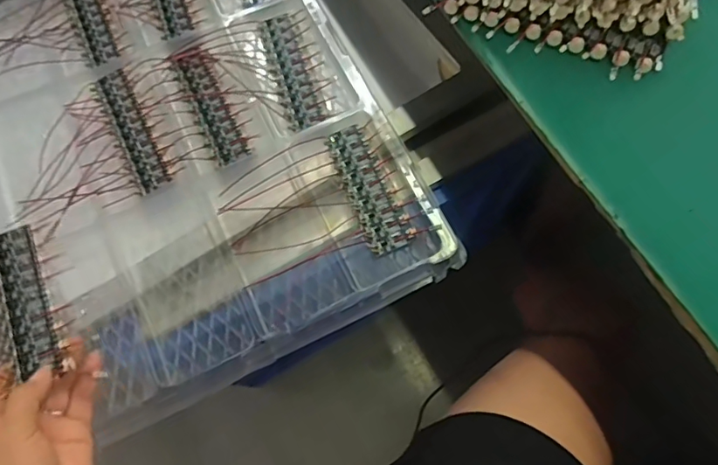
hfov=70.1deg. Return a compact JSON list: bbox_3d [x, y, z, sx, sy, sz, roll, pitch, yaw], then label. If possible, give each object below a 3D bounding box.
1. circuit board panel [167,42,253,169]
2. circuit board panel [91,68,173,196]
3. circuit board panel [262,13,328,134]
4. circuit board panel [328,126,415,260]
[{"bbox_3d":[-0.163,-0.140,0.556,0.041,0.004,0.154,-26,72,-7],"label":"circuit board panel"},{"bbox_3d":[-0.242,-0.109,0.542,0.037,0.004,0.153,-28,72,-8],"label":"circuit board panel"},{"bbox_3d":[-0.076,-0.179,0.562,0.037,0.004,0.150,-18,71,-4],"label":"circuit board panel"},{"bbox_3d":[0.007,-0.045,0.510,0.044,0.009,0.139,-25,71,-7],"label":"circuit board panel"}]

